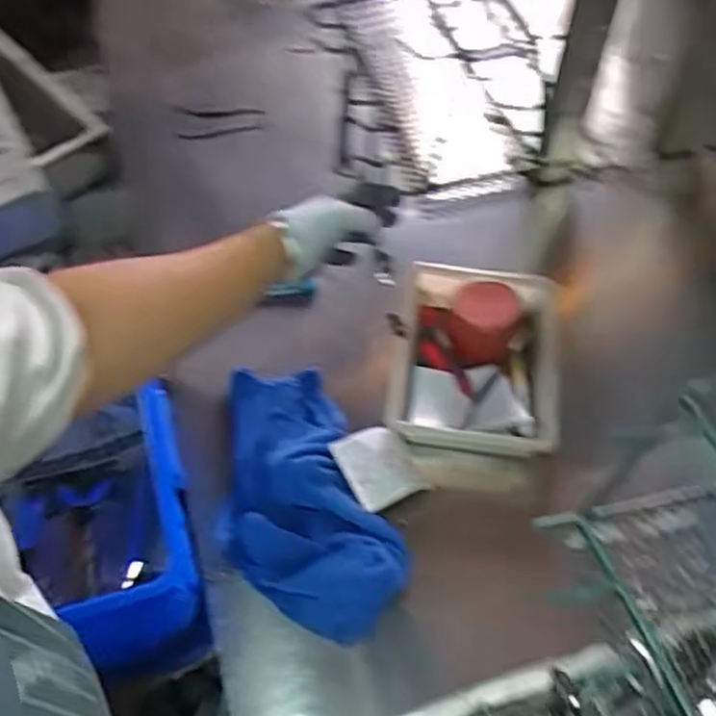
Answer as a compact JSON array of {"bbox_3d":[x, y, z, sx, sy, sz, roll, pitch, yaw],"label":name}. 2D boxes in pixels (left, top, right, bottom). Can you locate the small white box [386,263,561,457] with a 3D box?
[{"bbox_3d":[0.140,0.009,0.900,0.174,0.103,0.241,7,53,7],"label":"small white box"}]

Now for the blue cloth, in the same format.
[{"bbox_3d":[-0.071,0.131,0.794,0.159,0.058,0.316,-19,55,-13],"label":"blue cloth"}]

